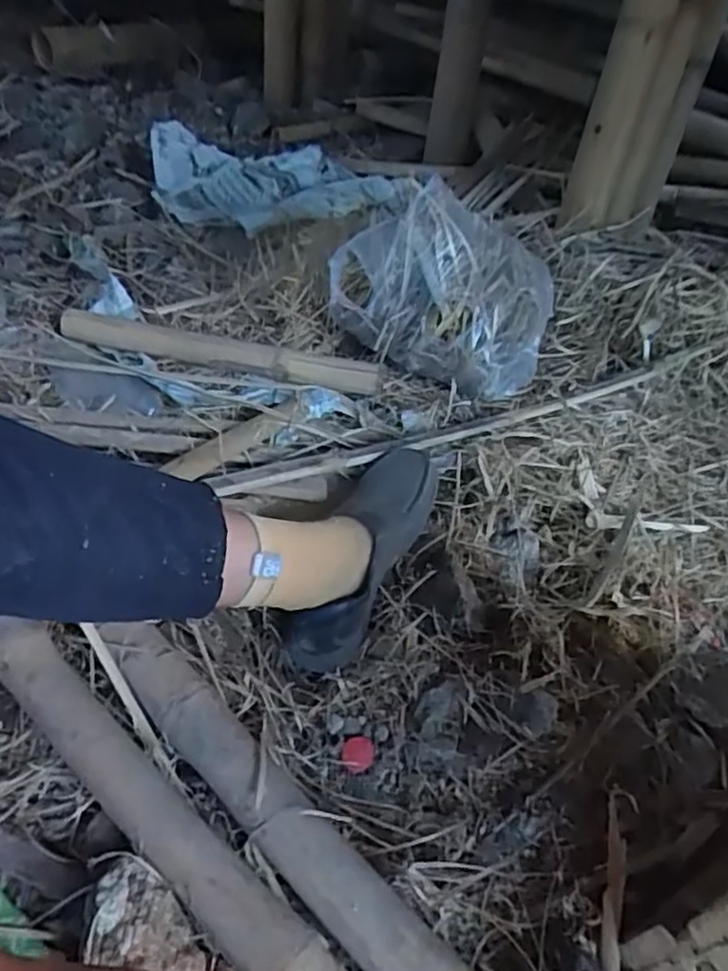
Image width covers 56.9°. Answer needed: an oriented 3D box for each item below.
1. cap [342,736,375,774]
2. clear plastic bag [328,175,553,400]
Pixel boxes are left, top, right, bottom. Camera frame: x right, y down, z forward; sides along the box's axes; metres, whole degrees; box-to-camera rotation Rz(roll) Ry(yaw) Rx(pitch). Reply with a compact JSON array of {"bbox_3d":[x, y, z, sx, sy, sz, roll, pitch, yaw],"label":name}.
[{"bbox_3d":[-0.006,0.251,0.628,0.034,0.006,0.029,-31,72,-38],"label":"cap"},{"bbox_3d":[0.103,-0.264,0.897,0.297,0.185,0.145,16,43,5],"label":"clear plastic bag"}]

